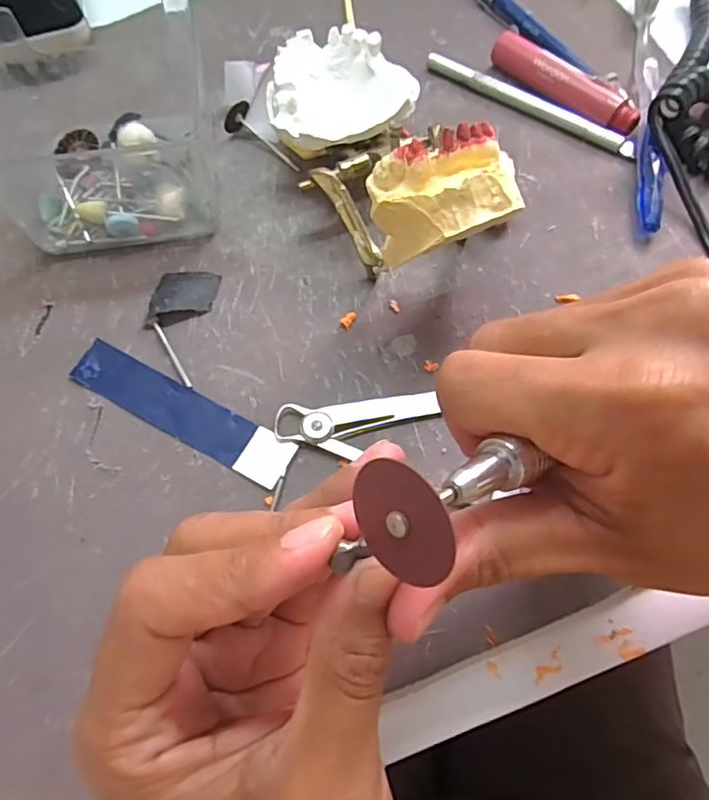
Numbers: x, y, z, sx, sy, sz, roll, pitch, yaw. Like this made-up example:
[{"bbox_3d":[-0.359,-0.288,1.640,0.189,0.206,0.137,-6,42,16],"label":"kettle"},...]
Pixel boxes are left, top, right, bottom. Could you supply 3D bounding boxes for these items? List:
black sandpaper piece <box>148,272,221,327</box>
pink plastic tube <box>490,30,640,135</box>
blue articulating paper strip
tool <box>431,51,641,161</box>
[{"bbox_3d":[-0.077,-0.047,0.264,0.027,0.007,0.029,7,66,3],"label":"black sandpaper piece"},{"bbox_3d":[0.108,-0.165,0.309,0.089,0.018,0.014,42,73,17],"label":"pink plastic tube"},{"bbox_3d":[-0.072,0.004,0.243,0.101,0.004,0.021,27,69,12],"label":"blue articulating paper strip"},{"bbox_3d":[0.092,-0.158,0.311,0.120,0.008,0.010,31,70,13],"label":"tool"}]

